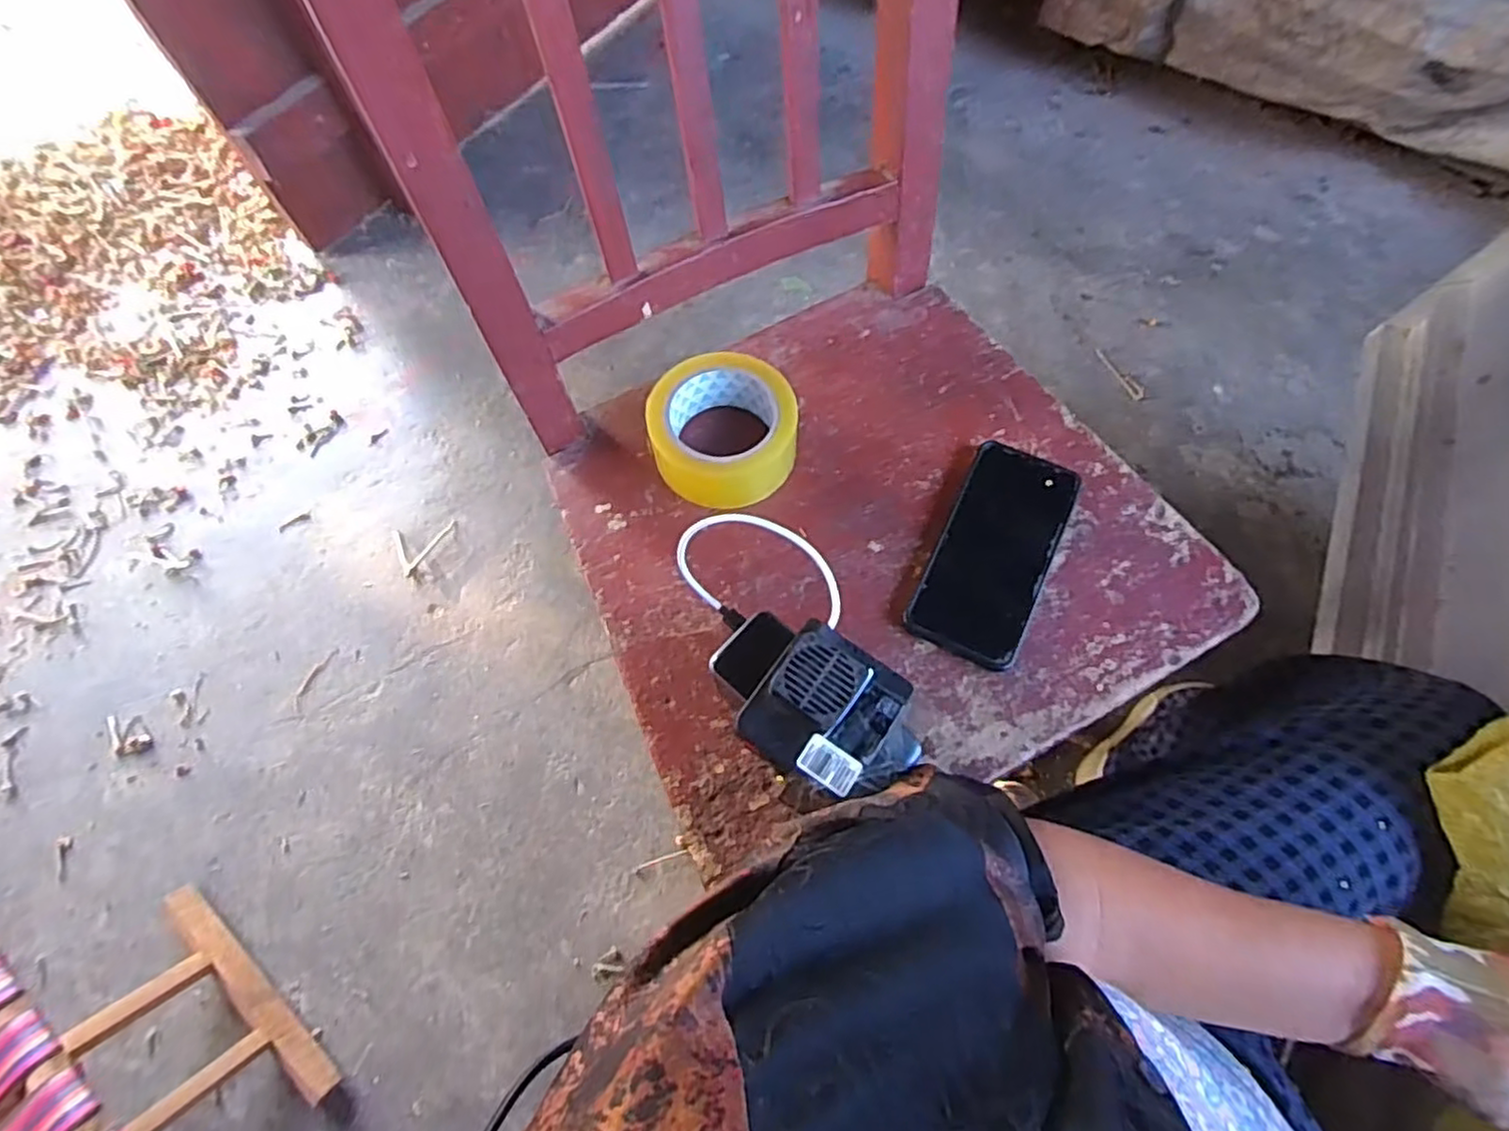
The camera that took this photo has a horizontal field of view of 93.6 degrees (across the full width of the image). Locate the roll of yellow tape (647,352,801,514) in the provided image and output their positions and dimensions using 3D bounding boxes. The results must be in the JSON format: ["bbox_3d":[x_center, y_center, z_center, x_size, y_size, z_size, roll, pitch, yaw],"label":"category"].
[{"bbox_3d":[-0.022,-0.098,0.526,0.105,0.051,0.104,0,66,1],"label":"roll of yellow tape"}]

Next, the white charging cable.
[{"bbox_3d":[0.003,0.009,0.432,0.109,0.071,0.051,31,71,11],"label":"white charging cable"}]

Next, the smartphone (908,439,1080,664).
[{"bbox_3d":[0.171,-0.011,0.501,0.077,0.015,0.164,24,69,11],"label":"smartphone"}]

